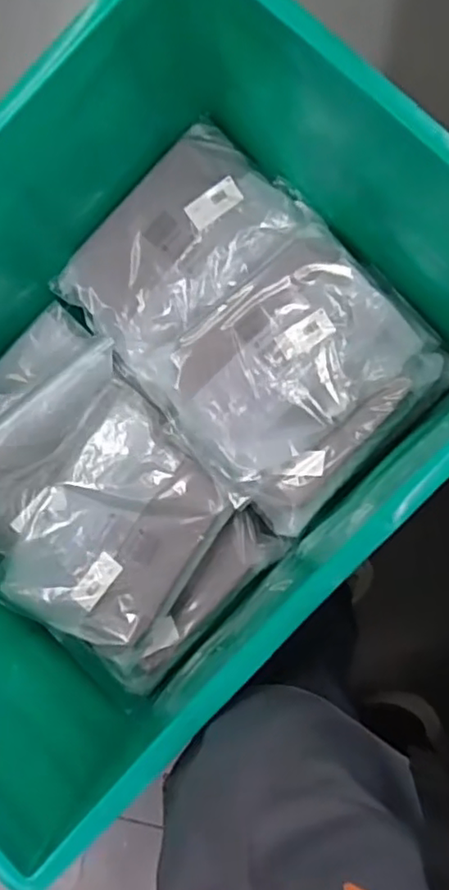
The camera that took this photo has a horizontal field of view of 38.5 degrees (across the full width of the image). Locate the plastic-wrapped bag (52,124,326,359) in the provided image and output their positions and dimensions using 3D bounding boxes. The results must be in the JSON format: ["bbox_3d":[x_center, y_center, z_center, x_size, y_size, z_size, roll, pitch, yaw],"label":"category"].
[{"bbox_3d":[-0.066,-0.301,0.999,0.233,0.049,0.351,44,92,6],"label":"plastic-wrapped bag"}]

